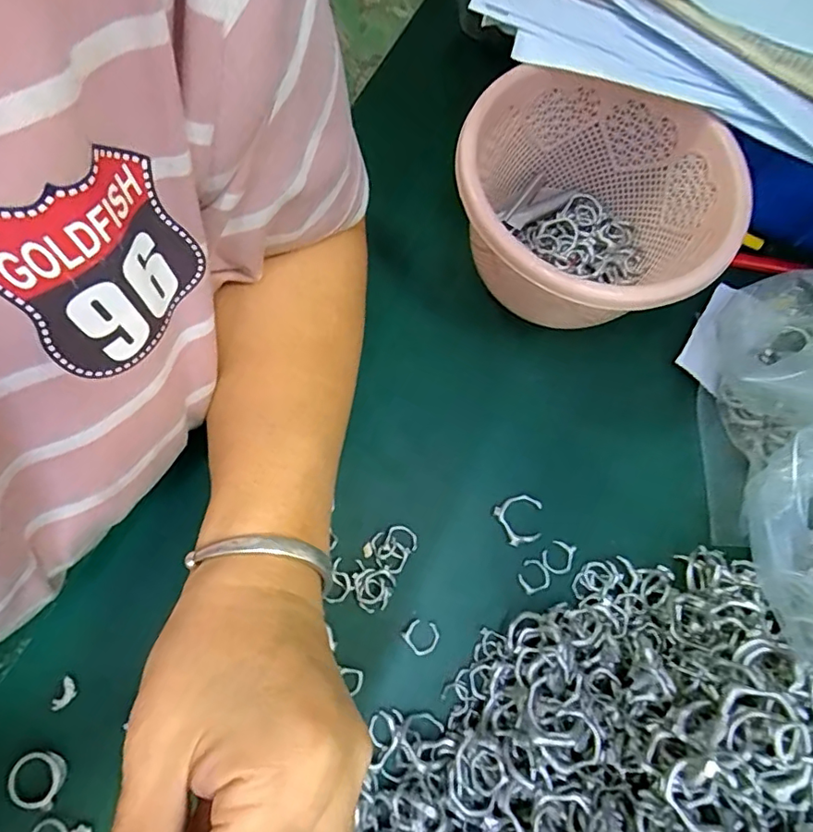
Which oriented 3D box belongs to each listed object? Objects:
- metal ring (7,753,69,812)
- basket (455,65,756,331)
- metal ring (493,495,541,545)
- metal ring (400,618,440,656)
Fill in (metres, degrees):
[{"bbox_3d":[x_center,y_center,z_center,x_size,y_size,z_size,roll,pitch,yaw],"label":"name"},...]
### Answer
[{"bbox_3d":[-0.170,0.167,0.247,0.024,0.004,0.023,2,72,-5],"label":"metal ring"},{"bbox_3d":[0.097,-0.105,0.316,0.137,0.103,0.138,2,72,-5],"label":"basket"},{"bbox_3d":[0.065,0.058,0.305,0.026,0.005,0.025,2,72,-5],"label":"metal ring"},{"bbox_3d":[0.008,0.115,0.282,0.017,0.004,0.017,2,72,-5],"label":"metal ring"}]

